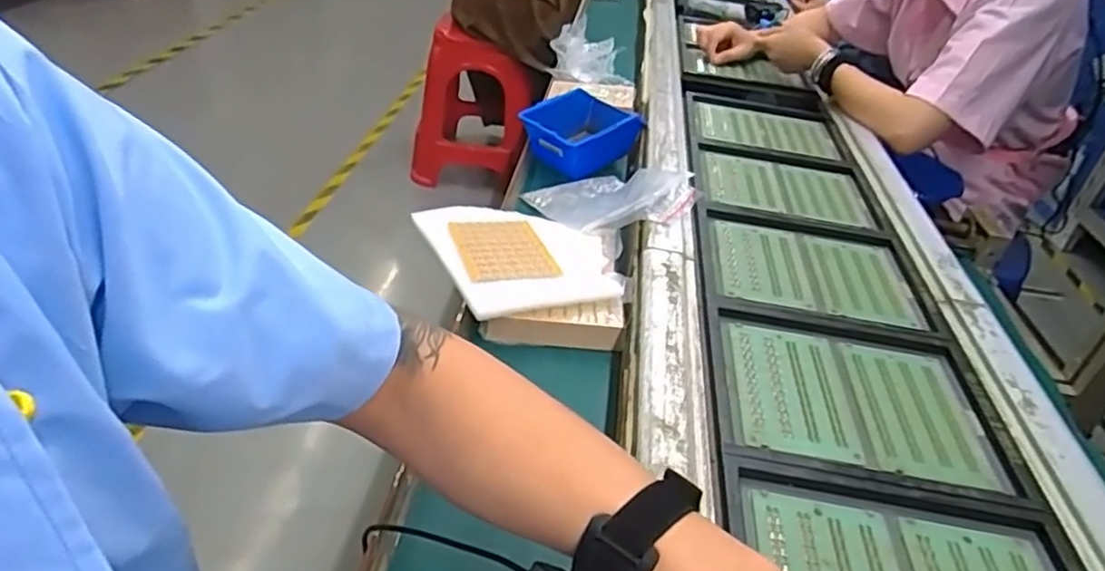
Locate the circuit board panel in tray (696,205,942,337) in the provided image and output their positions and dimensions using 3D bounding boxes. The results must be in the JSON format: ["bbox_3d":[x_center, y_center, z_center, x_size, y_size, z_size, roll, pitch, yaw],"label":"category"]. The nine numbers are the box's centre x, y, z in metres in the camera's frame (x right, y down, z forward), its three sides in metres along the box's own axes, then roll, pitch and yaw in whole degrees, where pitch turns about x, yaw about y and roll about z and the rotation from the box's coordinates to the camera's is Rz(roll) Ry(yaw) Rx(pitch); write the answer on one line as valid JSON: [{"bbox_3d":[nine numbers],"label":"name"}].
[{"bbox_3d":[0.253,-0.017,0.687,0.210,0.013,0.180,8,36,1],"label":"circuit board panel in tray"}]

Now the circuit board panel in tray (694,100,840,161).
[{"bbox_3d":[0.298,-0.214,0.975,0.189,0.016,0.135,10,35,4],"label":"circuit board panel in tray"}]

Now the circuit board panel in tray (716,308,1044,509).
[{"bbox_3d":[0.233,0.086,0.542,0.209,0.013,0.173,9,36,2],"label":"circuit board panel in tray"}]

